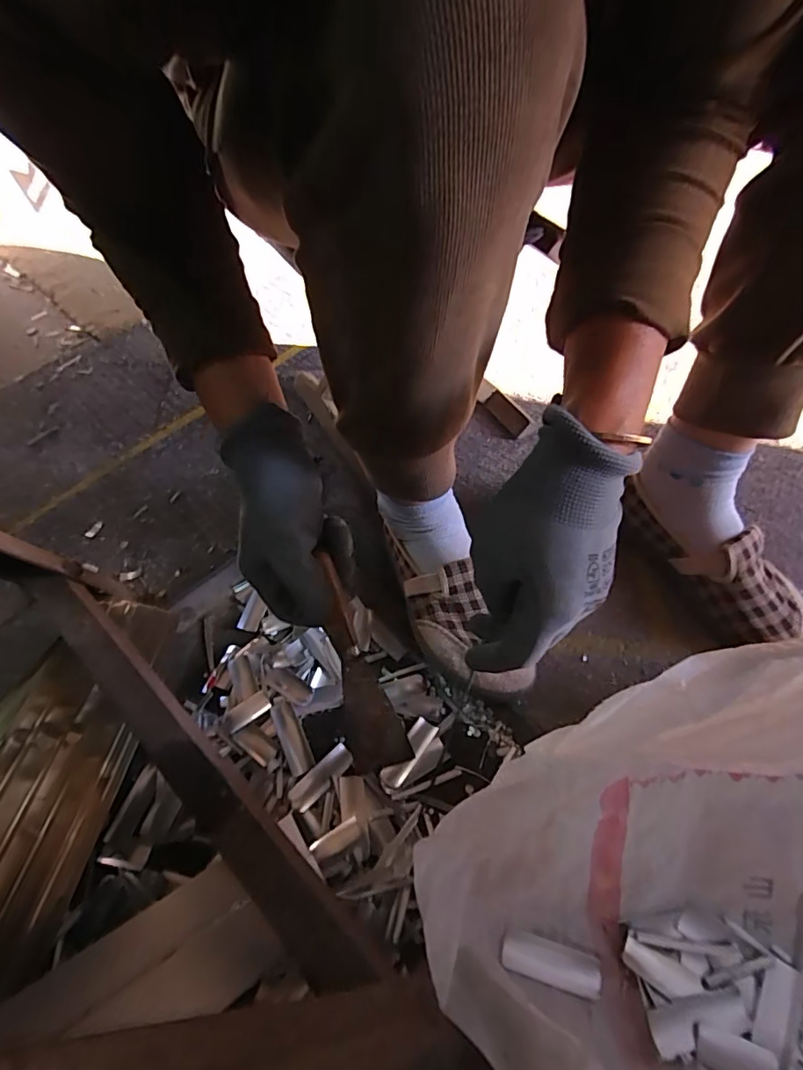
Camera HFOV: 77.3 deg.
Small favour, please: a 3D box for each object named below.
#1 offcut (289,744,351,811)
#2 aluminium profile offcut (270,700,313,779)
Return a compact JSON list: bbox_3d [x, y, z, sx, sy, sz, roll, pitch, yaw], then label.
[{"bbox_3d":[-0.070,0.215,0.446,0.022,0.015,0.061,38,68,25],"label":"offcut"},{"bbox_3d":[-0.101,0.183,0.457,0.020,0.010,0.067,-26,59,-11],"label":"aluminium profile offcut"}]

